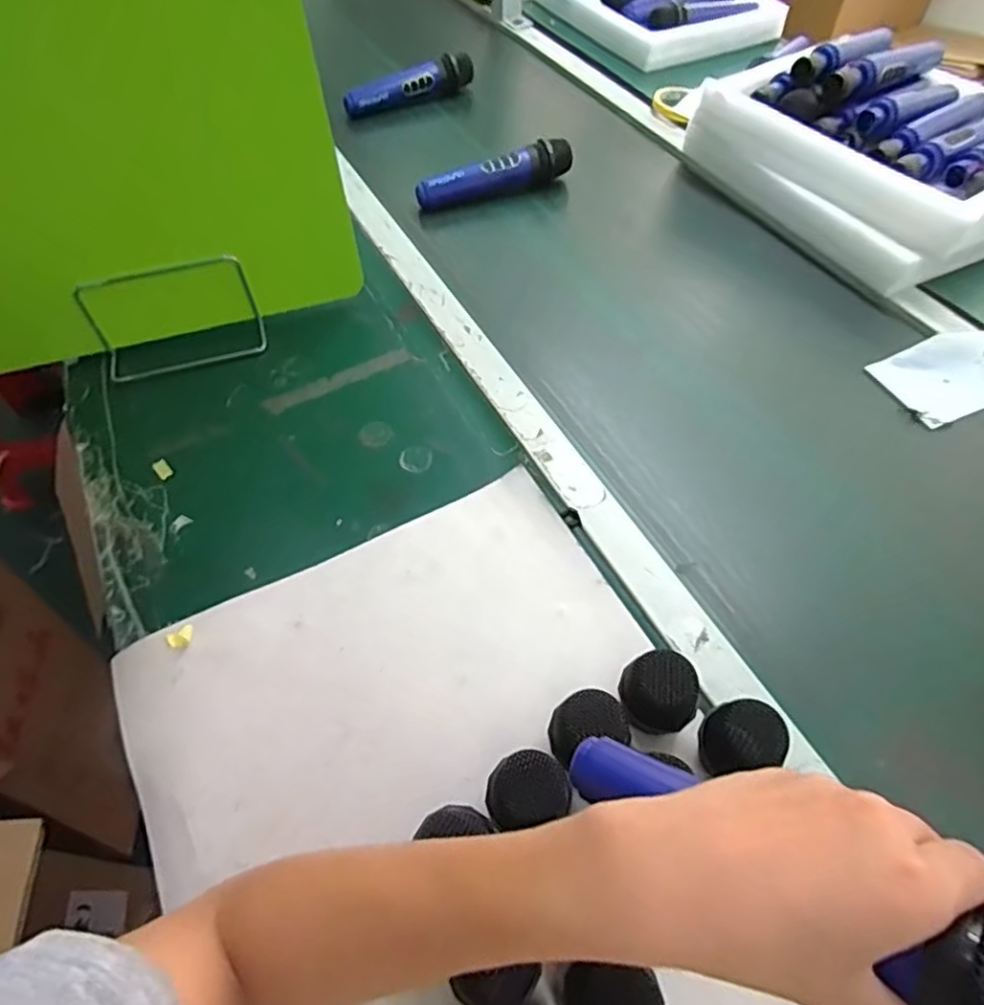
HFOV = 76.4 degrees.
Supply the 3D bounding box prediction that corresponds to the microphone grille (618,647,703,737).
[{"bbox_3d":[0.105,0.125,0.401,0.046,0.056,0.046,0,56,0],"label":"microphone grille"}]

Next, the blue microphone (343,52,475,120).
[{"bbox_3d":[-0.119,-0.612,0.919,0.205,0.045,0.041,-24,59,-15],"label":"blue microphone"}]

